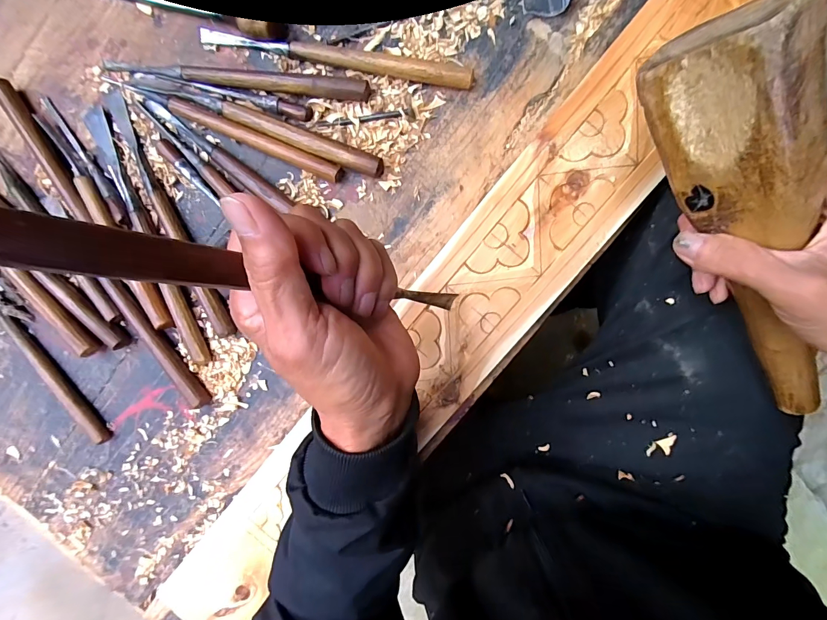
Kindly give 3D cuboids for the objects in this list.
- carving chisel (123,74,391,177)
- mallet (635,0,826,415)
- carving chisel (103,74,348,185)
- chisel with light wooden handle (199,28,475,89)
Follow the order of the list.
[{"bbox_3d":[-0.142,-0.169,0.344,0.245,0.015,0.017,23,96,2],"label":"carving chisel"},{"bbox_3d":[0.204,-0.032,0.223,0.048,0.055,0.263,-33,116,6],"label":"mallet"},{"bbox_3d":[-0.173,-0.166,0.348,0.232,0.011,0.015,24,96,2],"label":"carving chisel"},{"bbox_3d":[-0.071,-0.220,0.333,0.246,0.017,0.018,12,95,3],"label":"chisel with light wooden handle"}]

